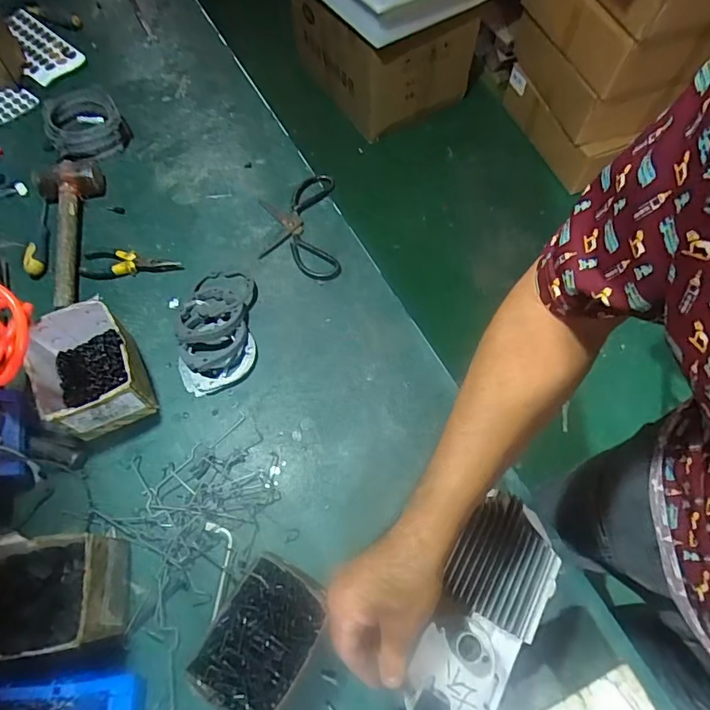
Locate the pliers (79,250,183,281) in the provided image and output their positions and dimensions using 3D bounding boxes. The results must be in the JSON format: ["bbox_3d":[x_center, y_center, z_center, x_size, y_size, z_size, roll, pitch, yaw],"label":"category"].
[{"bbox_3d":[-0.357,-0.148,0.755,0.153,0.019,0.047,-3,65,-1],"label":"pliers"}]

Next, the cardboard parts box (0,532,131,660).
[{"bbox_3d":[-0.344,0.262,0.526,0.173,0.089,0.115,-9,65,-4],"label":"cardboard parts box"}]

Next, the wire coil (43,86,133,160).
[{"bbox_3d":[-0.474,-0.406,0.839,0.123,0.067,0.123,0,66,0],"label":"wire coil"}]

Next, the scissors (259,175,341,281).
[{"bbox_3d":[-0.095,-0.215,0.795,0.124,0.018,0.208,-4,65,-1],"label":"scissors"}]

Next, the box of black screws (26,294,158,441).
[{"bbox_3d":[-0.349,0.022,0.638,0.115,0.099,0.142,-25,67,-11],"label":"box of black screws"}]

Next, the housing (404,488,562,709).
[{"bbox_3d":[0.128,0.242,0.462,0.096,0.058,0.224,31,57,13],"label":"housing"}]

